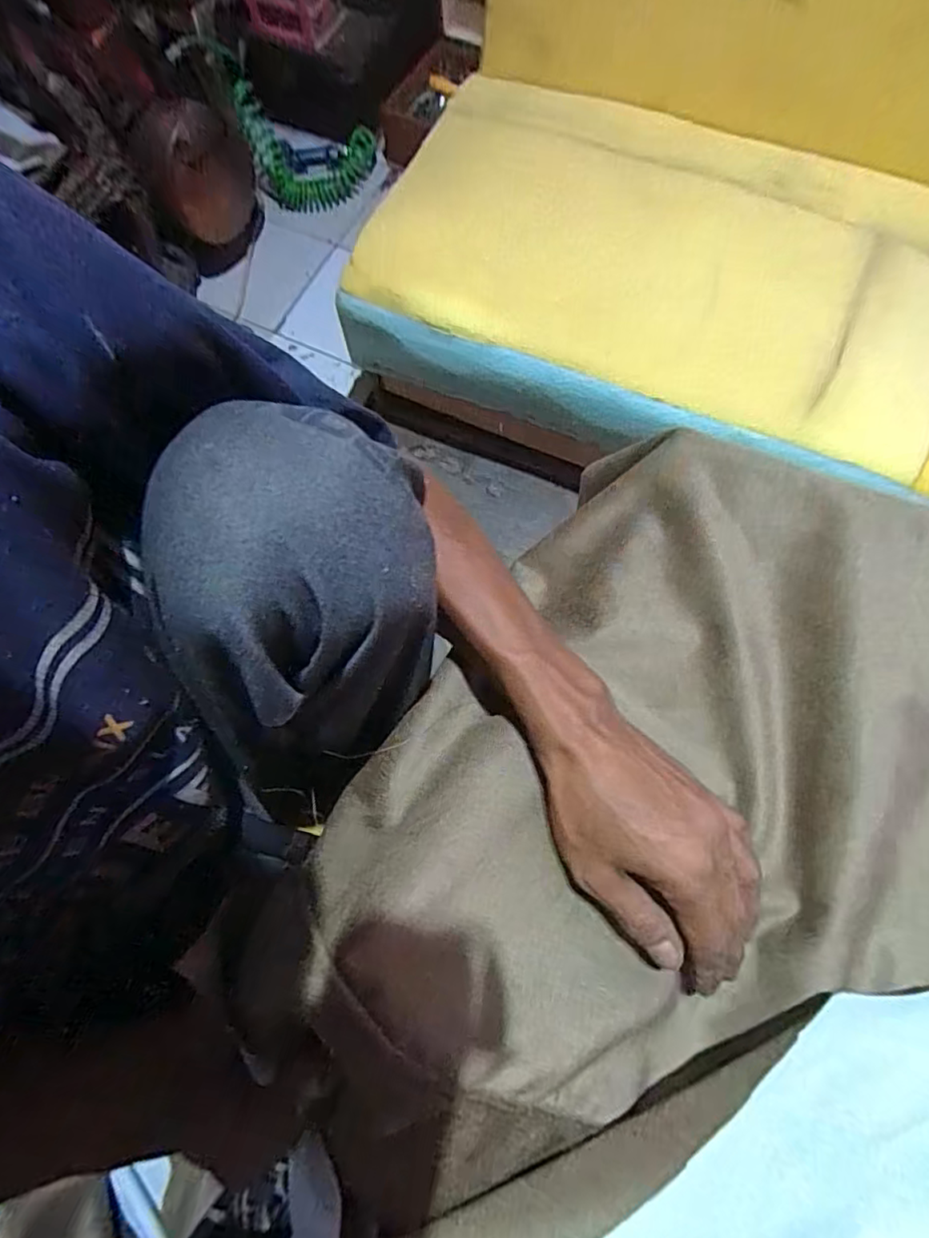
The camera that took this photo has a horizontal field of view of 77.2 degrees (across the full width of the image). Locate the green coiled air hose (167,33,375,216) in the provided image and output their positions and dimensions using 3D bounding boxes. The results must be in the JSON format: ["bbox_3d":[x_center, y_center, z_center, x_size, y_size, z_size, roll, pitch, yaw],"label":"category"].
[{"bbox_3d":[-0.381,-1.097,1.281,0.356,0.330,0.160,-15,73,-3],"label":"green coiled air hose"}]

